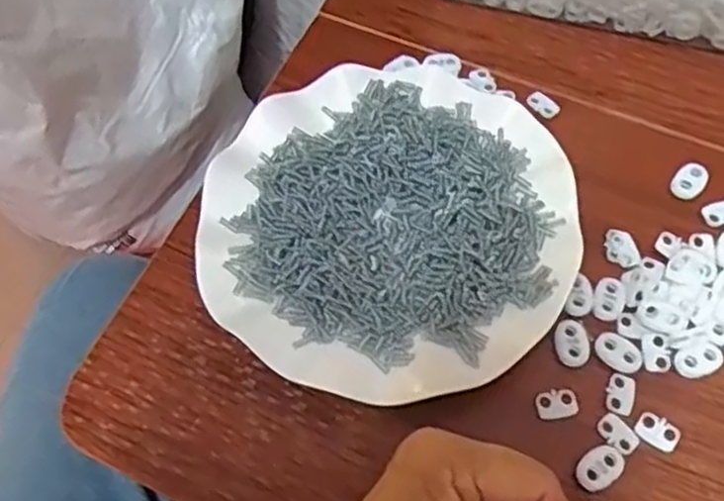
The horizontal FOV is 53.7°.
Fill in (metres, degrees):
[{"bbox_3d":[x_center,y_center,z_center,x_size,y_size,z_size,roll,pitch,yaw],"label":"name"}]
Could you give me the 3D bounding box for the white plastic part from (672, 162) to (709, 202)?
[{"bbox_3d":[0.176,-0.037,0.383,0.016,0.006,0.023,33,70,18],"label":"white plastic part"}]

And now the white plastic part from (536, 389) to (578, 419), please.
[{"bbox_3d":[0.091,0.071,0.332,0.019,0.004,0.012,-6,64,0],"label":"white plastic part"}]

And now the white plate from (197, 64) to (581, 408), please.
[{"bbox_3d":[0.015,-0.014,0.366,0.177,0.029,0.183,-1,64,3],"label":"white plate"}]

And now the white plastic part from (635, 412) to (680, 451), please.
[{"bbox_3d":[0.135,0.082,0.325,0.019,0.004,0.013,30,69,16],"label":"white plastic part"}]

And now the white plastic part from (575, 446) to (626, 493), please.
[{"bbox_3d":[0.106,0.097,0.318,0.016,0.005,0.023,40,72,20],"label":"white plastic part"}]

